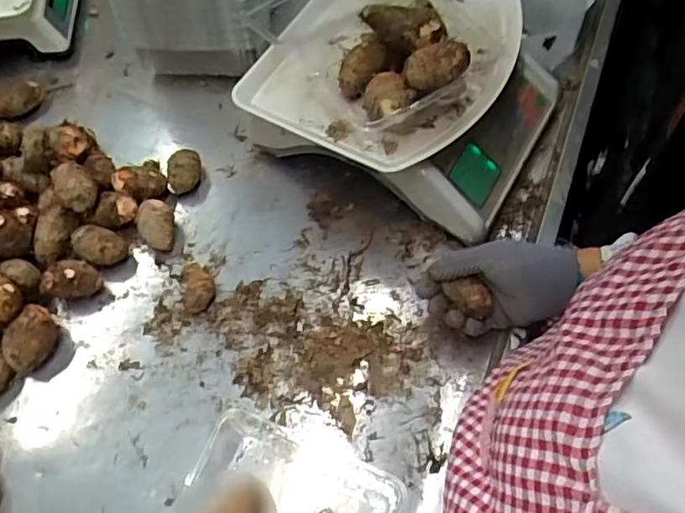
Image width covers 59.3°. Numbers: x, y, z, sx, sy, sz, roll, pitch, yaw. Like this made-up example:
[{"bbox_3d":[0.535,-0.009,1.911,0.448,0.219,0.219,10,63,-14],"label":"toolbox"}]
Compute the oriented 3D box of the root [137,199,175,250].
[{"bbox_3d":[-0.209,-0.034,0.684,0.039,0.039,0.055,-22,62,-8],"label":"root"}]

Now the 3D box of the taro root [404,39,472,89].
[{"bbox_3d":[0.087,-0.173,0.551,0.059,0.032,0.032,-9,61,-2],"label":"taro root"}]

